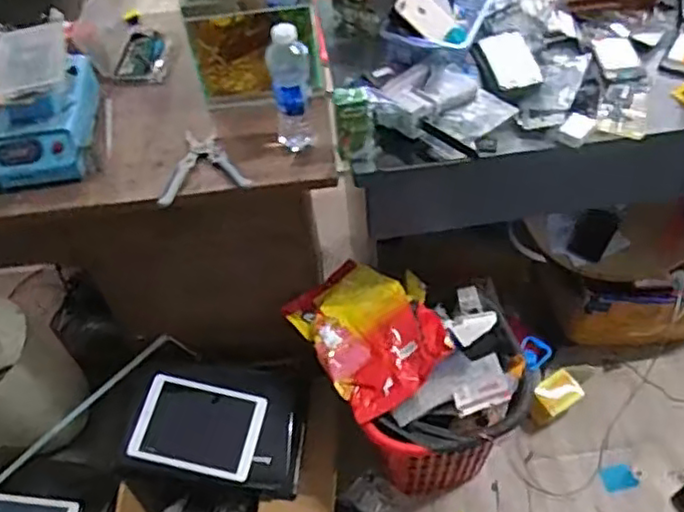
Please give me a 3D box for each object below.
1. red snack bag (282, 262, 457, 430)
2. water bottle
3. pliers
[{"bbox_3d":[0.054,0.143,1.243,0.230,0.072,0.285,-33,56,-20],"label":"red snack bag"},{"bbox_3d":[-0.077,-0.254,1.017,0.065,0.191,0.059,-10,51,-2],"label":"water bottle"},{"bbox_3d":[-0.223,-0.151,1.073,0.140,0.017,0.148,-10,51,-2],"label":"pliers"}]

